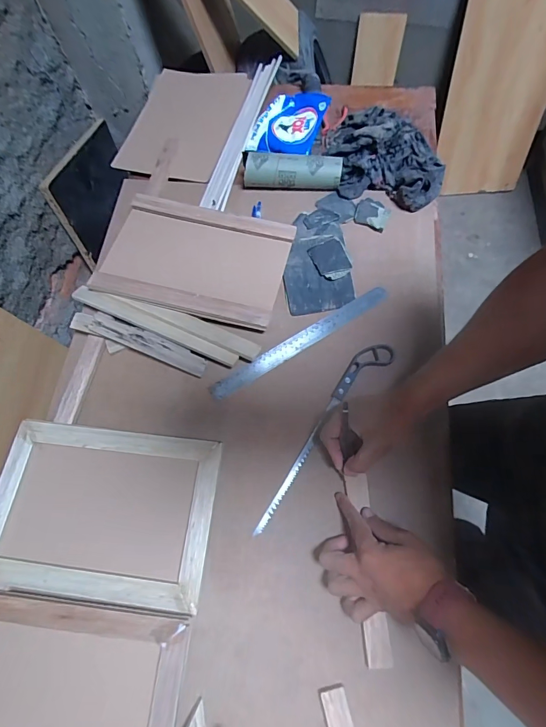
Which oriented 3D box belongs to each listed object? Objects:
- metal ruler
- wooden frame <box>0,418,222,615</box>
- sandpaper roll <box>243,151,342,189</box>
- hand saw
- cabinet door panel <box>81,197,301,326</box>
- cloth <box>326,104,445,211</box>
[{"bbox_3d":[0.044,-0.037,0.602,0.320,0.007,0.028,-30,73,-9],"label":"metal ruler"},{"bbox_3d":[-0.232,0.196,0.516,0.298,0.027,0.206,5,69,4],"label":"wooden frame"},{"bbox_3d":[0.035,-0.353,0.688,0.171,0.043,0.038,3,69,3],"label":"sandpaper roll"},{"bbox_3d":[0.070,0.095,0.551,0.046,0.023,0.327,35,74,14],"label":"hand saw"},{"bbox_3d":[-0.130,-0.178,0.642,0.289,0.027,0.203,13,70,7],"label":"cabinet door panel"},{"bbox_3d":[0.213,-0.383,0.705,0.198,0.040,0.236,-9,69,-1],"label":"cloth"}]

